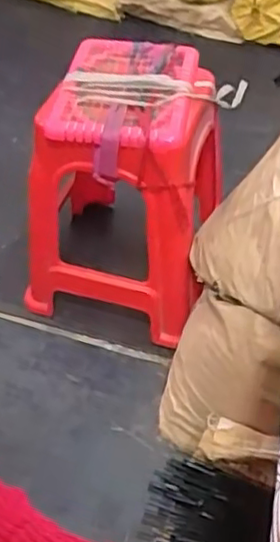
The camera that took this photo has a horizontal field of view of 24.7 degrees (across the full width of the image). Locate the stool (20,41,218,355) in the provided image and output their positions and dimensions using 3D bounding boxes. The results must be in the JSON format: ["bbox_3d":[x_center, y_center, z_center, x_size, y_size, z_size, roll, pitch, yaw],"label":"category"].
[{"bbox_3d":[-0.013,-0.166,1.361,0.363,0.491,0.361,17,49,7],"label":"stool"}]

